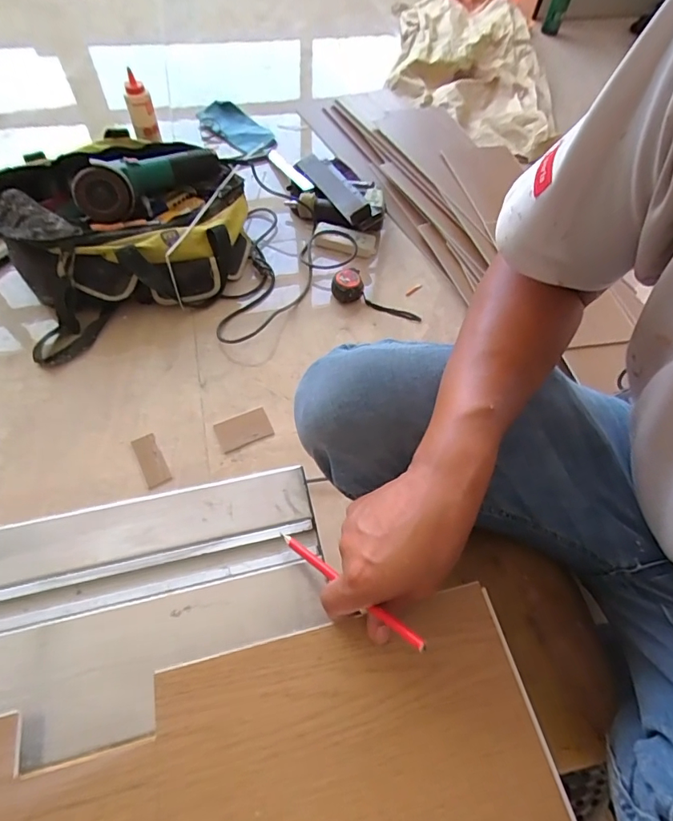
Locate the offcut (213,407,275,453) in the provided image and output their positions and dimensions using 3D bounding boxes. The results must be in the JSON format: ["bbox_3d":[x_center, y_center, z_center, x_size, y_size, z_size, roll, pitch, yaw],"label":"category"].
[{"bbox_3d":[-0.157,0.032,0.775,0.088,0.004,0.057,-20,63,-16],"label":"offcut"}]

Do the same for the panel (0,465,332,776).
[{"bbox_3d":[-0.201,0.168,0.381,0.380,0.007,0.184,-10,61,-10],"label":"panel"}]

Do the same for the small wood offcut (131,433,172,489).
[{"bbox_3d":[-0.301,0.080,0.742,0.038,0.009,0.090,-24,64,-17],"label":"small wood offcut"}]

